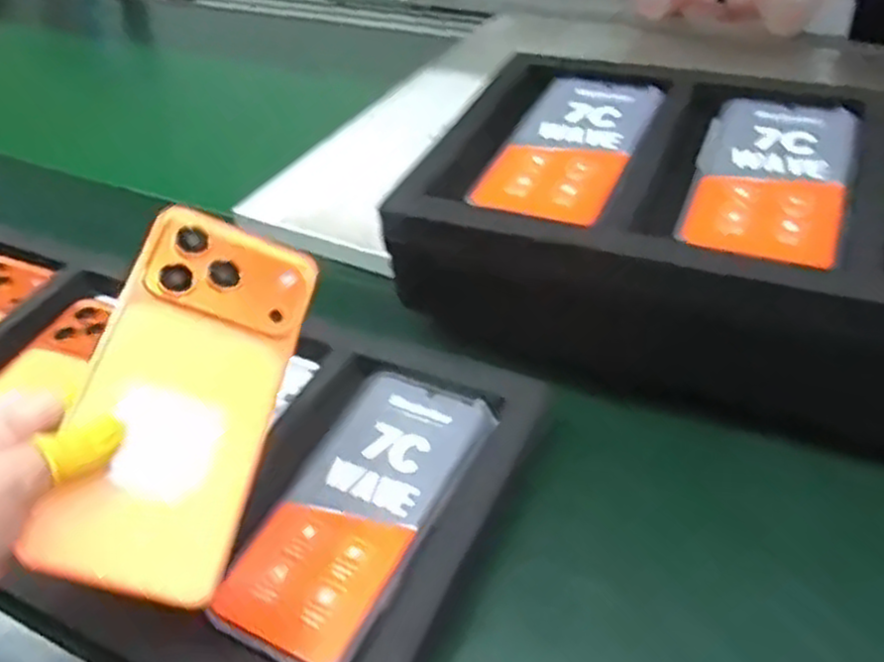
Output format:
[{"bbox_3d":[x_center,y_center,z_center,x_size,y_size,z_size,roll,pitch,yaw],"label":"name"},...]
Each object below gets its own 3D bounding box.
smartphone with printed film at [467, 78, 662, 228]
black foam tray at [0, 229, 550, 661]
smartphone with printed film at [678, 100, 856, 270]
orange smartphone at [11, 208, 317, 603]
[{"bbox_3d":[0.080,-0.115,0.470,0.073,0.010,0.169,15,46,22],"label":"smartphone with printed film"},{"bbox_3d":[-0.199,0.052,0.453,0.479,0.046,0.214,17,45,21],"label":"black foam tray"},{"bbox_3d":[0.184,-0.088,0.428,0.076,0.009,0.155,13,45,20],"label":"smartphone with printed film"},{"bbox_3d":[-0.109,0.027,0.325,0.076,0.007,0.162,21,63,-14],"label":"orange smartphone"}]

